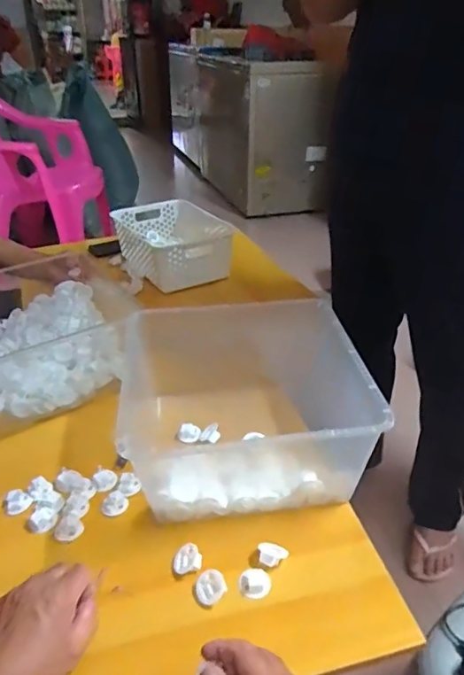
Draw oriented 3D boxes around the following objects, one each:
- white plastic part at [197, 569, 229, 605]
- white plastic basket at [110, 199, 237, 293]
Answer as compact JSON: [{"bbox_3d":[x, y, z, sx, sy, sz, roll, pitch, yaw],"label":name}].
[{"bbox_3d":[-0.023,0.259,0.541,0.030,0.017,0.030,-1,31,1],"label":"white plastic part"},{"bbox_3d":[-0.140,-0.230,1.250,0.222,0.099,0.306,-16,34,-22],"label":"white plastic basket"}]

